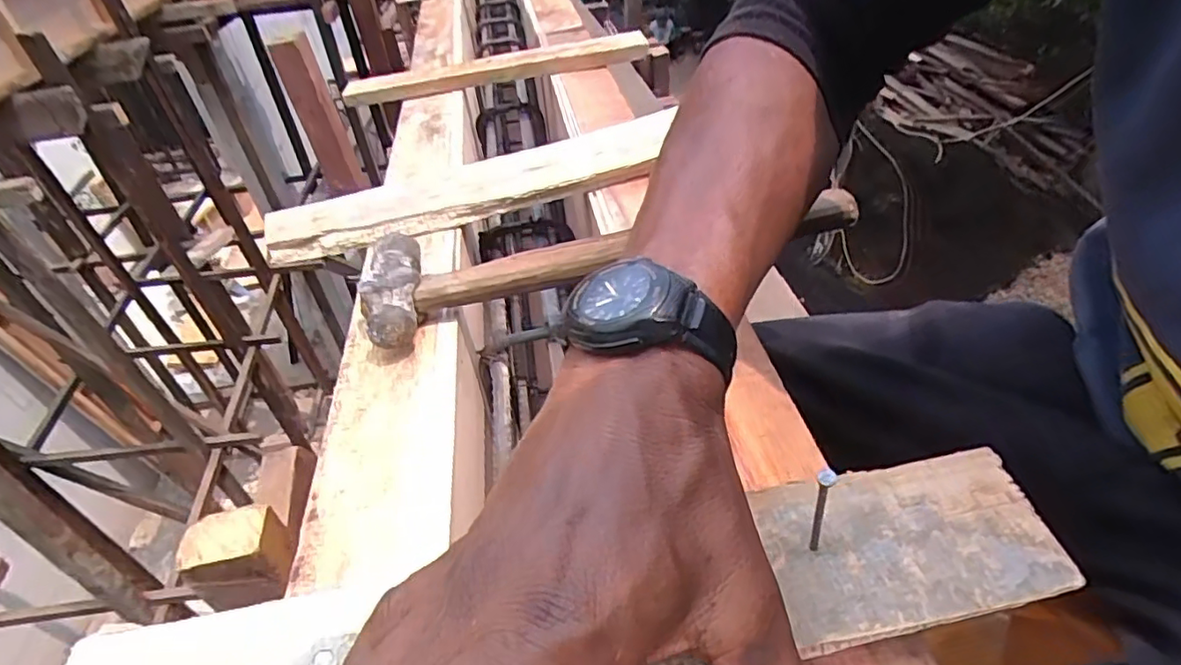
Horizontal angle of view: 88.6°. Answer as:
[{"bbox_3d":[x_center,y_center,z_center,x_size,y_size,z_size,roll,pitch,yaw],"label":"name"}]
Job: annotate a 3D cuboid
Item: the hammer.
[{"bbox_3d":[0.012,-0.066,0.400,0.316,0.026,0.089,-16,42,-12],"label":"hammer"}]

